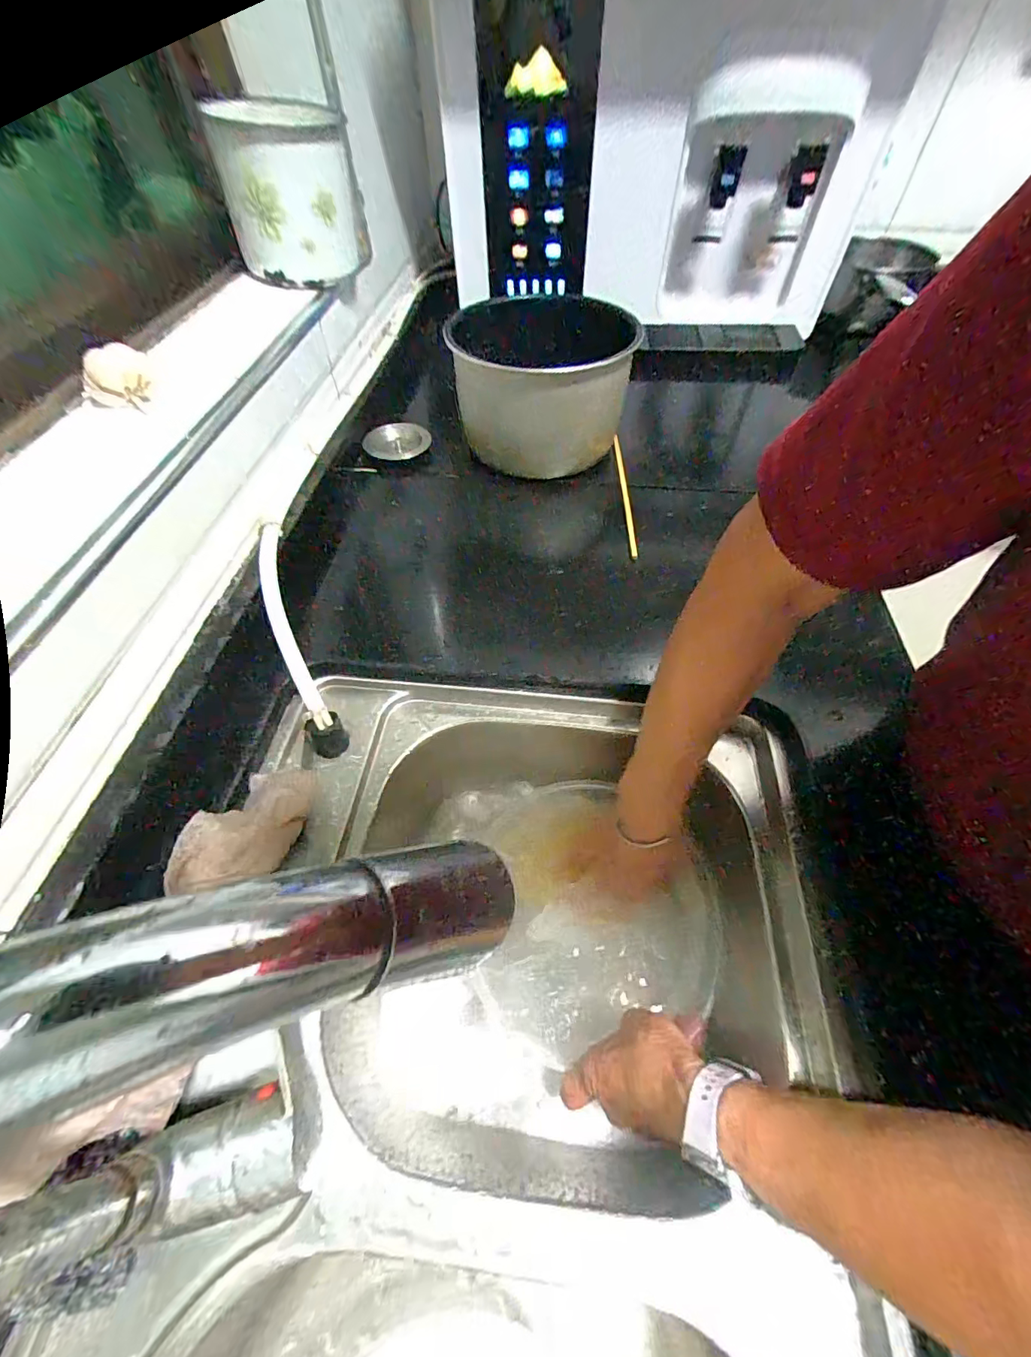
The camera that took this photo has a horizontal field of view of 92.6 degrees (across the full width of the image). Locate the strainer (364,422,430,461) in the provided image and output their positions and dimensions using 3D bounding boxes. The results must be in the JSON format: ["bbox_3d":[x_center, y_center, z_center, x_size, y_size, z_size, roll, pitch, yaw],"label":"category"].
[{"bbox_3d":[-0.151,-0.307,0.641,0.078,0.026,0.069,1,54,3],"label":"strainer"}]

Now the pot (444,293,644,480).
[{"bbox_3d":[0.029,-0.354,0.598,0.190,0.124,0.203,-1,54,1],"label":"pot"}]

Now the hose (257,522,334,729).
[{"bbox_3d":[-0.207,-0.052,0.447,0.028,0.015,0.212,-19,76,-12],"label":"hose"}]

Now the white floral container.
[{"bbox_3d":[-0.240,-0.525,0.534,0.137,0.140,0.117,-13,55,-7],"label":"white floral container"}]

